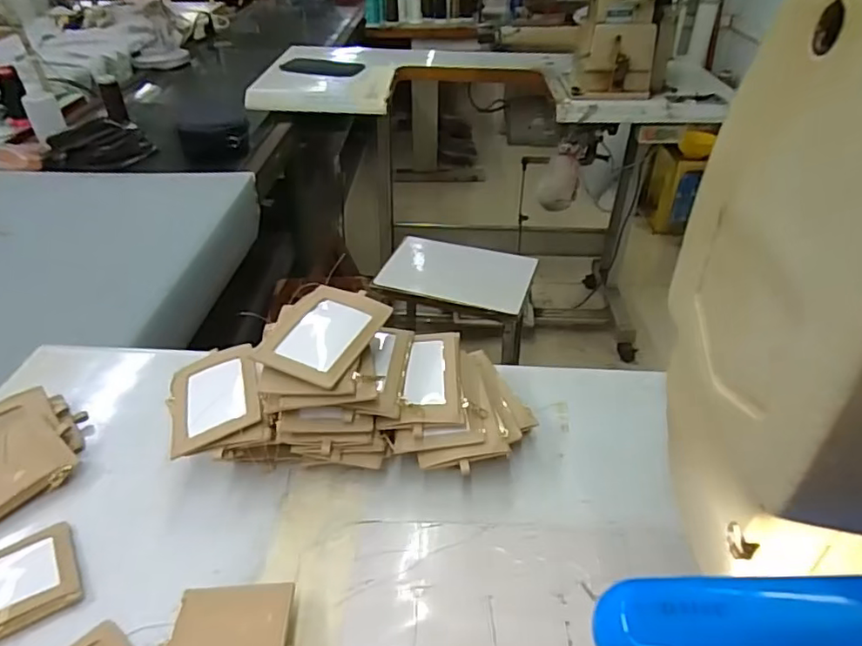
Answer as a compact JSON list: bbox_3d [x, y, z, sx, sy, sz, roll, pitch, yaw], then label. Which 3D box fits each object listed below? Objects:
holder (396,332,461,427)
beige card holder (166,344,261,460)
[{"bbox_3d":[0.001,0.046,0.507,0.050,0.009,0.103,1,43,1],"label":"holder"},{"bbox_3d":[-0.186,0.058,0.492,0.078,0.013,0.108,-22,41,-11],"label":"beige card holder"}]

